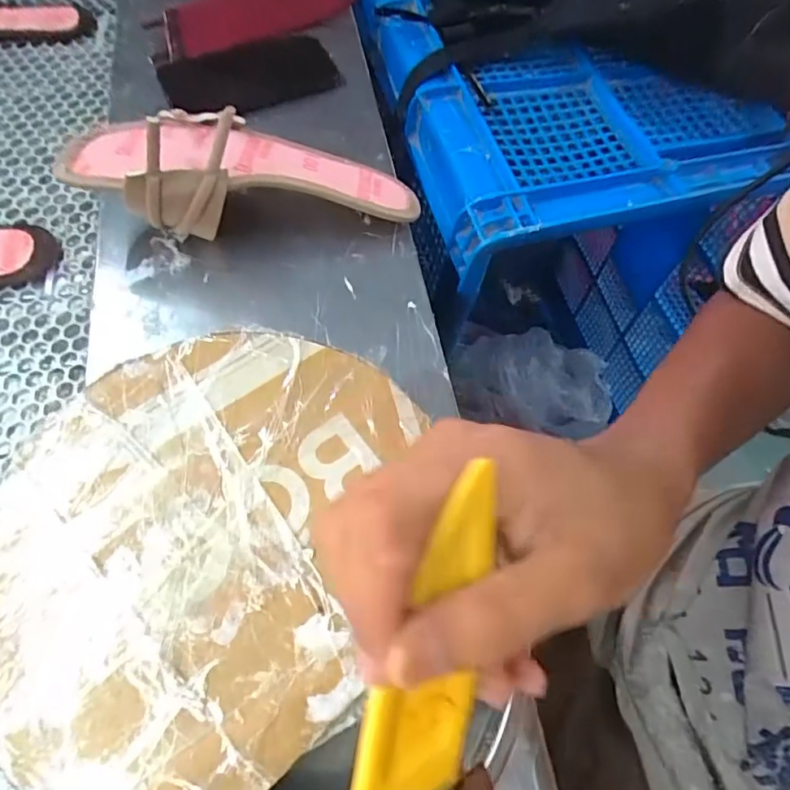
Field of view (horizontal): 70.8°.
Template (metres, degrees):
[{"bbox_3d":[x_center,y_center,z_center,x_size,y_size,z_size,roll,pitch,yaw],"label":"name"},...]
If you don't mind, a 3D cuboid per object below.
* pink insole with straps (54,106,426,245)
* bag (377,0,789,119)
[{"bbox_3d":[-0.104,-0.168,0.407,0.251,0.080,0.091,-1,63,-17],"label":"pink insole with straps"},{"bbox_3d":[0.198,-0.363,0.534,0.394,0.083,0.184,0,63,-4],"label":"bag"}]

